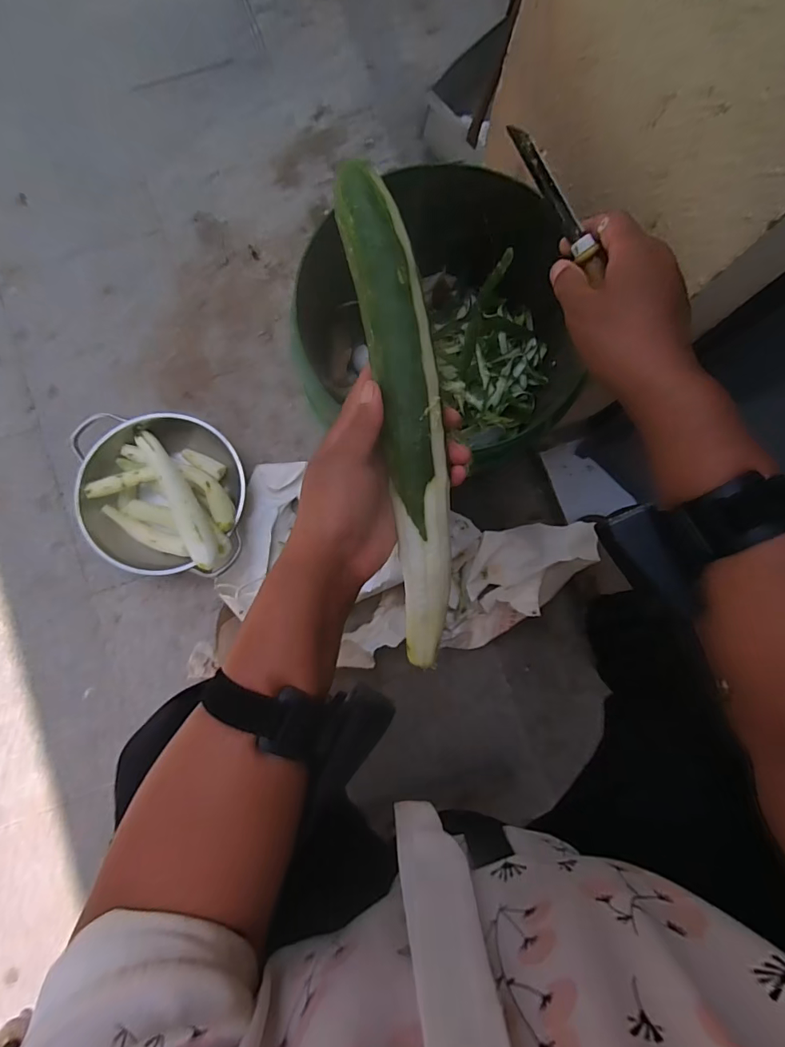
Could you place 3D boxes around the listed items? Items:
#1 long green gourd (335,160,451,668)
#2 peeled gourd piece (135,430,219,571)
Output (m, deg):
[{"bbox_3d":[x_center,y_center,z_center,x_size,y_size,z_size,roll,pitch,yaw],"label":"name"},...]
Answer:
[{"bbox_3d":[0.011,-0.056,0.305,0.042,0.035,0.324,-9,100,-2],"label":"long green gourd"},{"bbox_3d":[-0.311,-0.042,0.677,0.043,0.035,0.257,-37,61,-4],"label":"peeled gourd piece"}]

